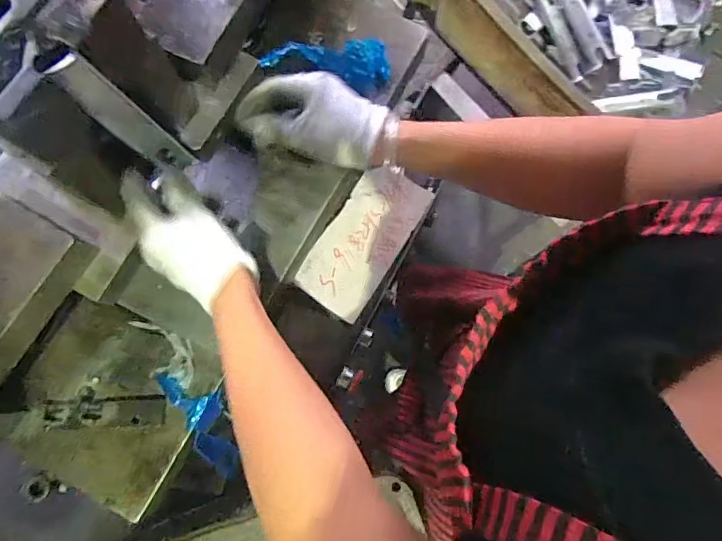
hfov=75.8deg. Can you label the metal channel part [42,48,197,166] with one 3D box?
[{"bbox_3d":[-0.188,-0.119,0.381,0.030,0.161,0.008,-31,74,2],"label":"metal channel part"}]

